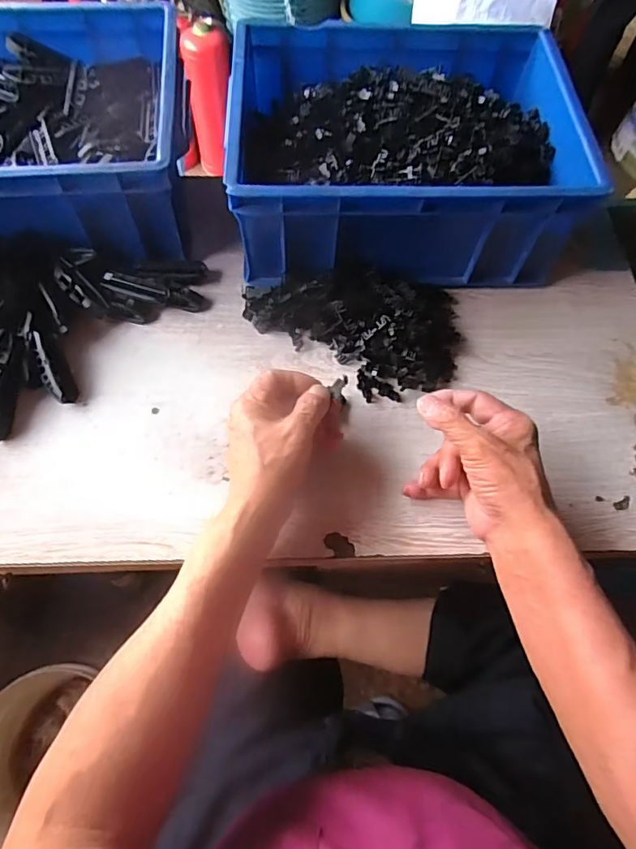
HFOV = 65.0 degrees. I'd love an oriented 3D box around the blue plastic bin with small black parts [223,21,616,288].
[{"bbox_3d":[0.084,-0.289,0.531,0.337,0.114,0.270,-2,64,-3],"label":"blue plastic bin with small black parts"}]

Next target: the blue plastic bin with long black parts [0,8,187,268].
[{"bbox_3d":[-0.311,-0.295,0.523,0.336,0.124,0.260,-2,64,-4],"label":"blue plastic bin with long black parts"}]

